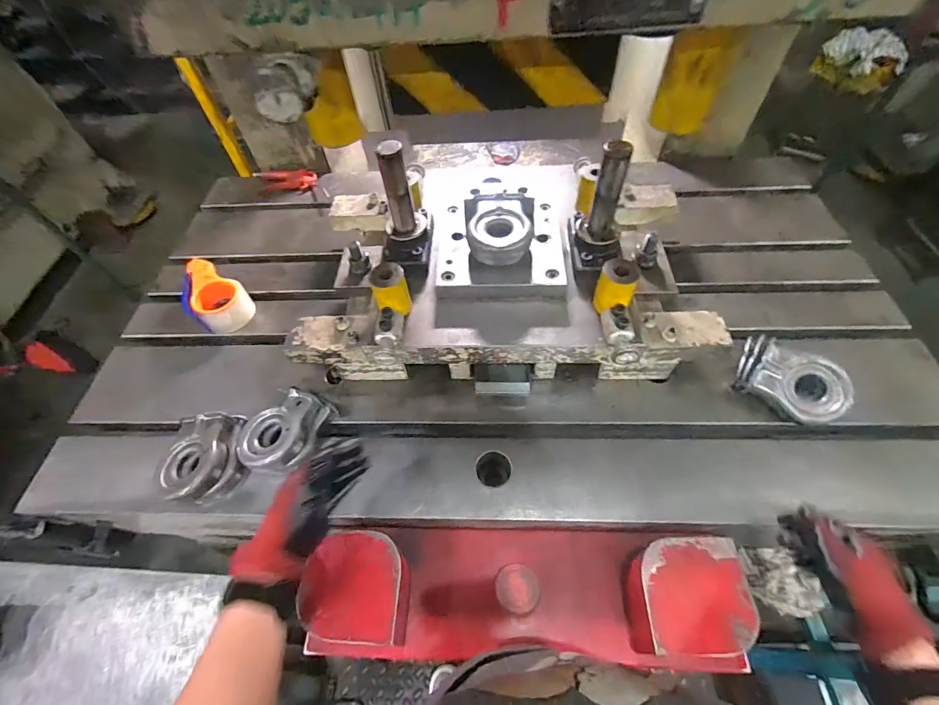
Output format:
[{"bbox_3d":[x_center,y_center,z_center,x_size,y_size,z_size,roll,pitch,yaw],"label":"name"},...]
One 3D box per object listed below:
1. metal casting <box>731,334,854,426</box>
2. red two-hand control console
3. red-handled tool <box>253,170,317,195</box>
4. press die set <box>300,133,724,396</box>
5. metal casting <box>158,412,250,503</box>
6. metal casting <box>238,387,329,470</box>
[{"bbox_3d":[0.470,0.046,0.609,0.088,0.083,0.146,-40,62,-22],"label":"metal casting"},{"bbox_3d":[0.062,0.301,0.520,0.510,0.100,0.149,-1,56,3],"label":"red two-hand control console"},{"bbox_3d":[-0.446,-0.419,1.002,0.154,0.031,0.059,-2,56,2],"label":"red-handled tool"},{"bbox_3d":[0.042,-0.125,0.655,0.645,0.248,0.363,-6,55,-1],"label":"press die set"},{"bbox_3d":[-0.390,0.155,0.612,0.113,0.063,0.131,-11,56,-4],"label":"metal casting"},{"bbox_3d":[-0.286,0.122,0.630,0.113,0.064,0.121,11,57,11],"label":"metal casting"}]

